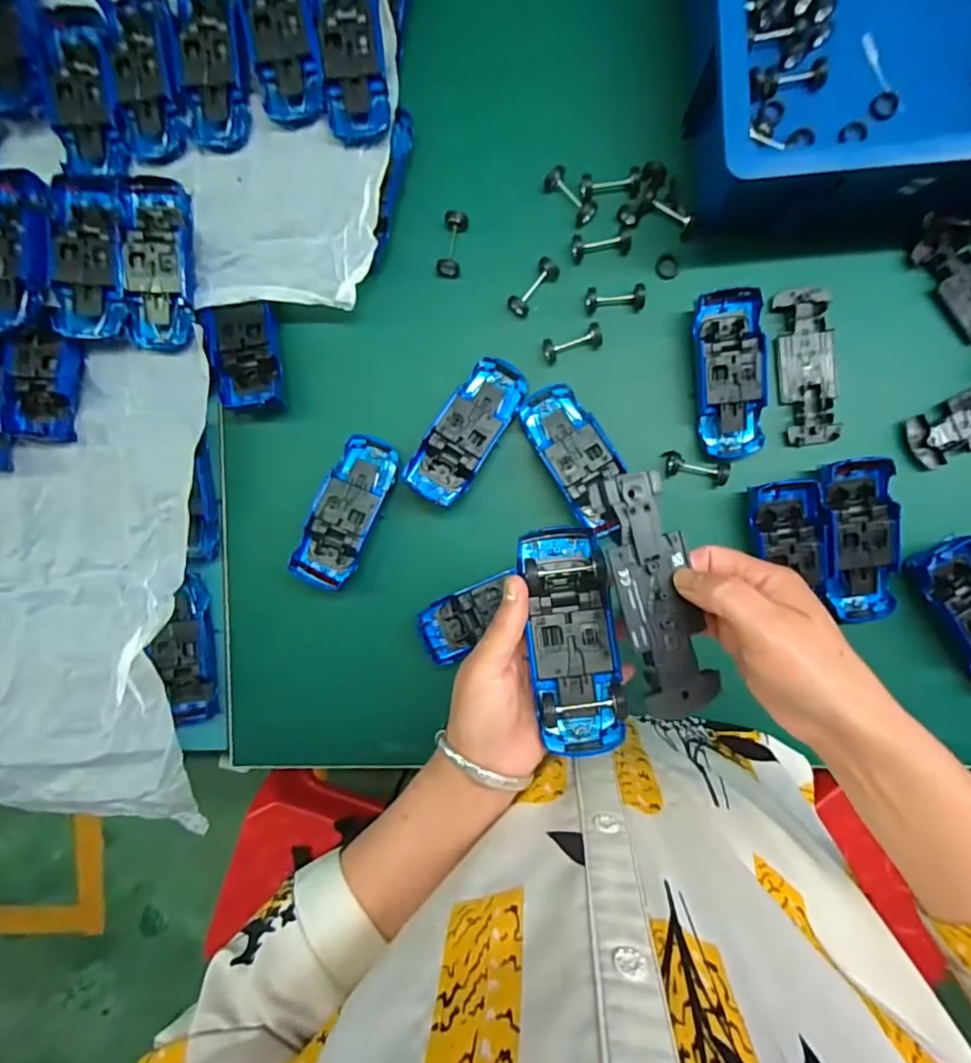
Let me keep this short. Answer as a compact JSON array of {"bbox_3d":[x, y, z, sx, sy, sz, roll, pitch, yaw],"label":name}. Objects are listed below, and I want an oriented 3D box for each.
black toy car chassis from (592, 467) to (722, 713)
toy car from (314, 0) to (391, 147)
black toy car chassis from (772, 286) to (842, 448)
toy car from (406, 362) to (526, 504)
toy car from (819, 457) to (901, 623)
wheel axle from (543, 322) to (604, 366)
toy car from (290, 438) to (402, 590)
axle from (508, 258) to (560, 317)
[{"bbox_3d":[0.090,0.032,0.295,0.041,0.014,0.127,-15,89,0],"label":"black toy car chassis"},{"bbox_3d":[-0.105,-0.381,0.442,0.049,0.025,0.139,-6,89,0],"label":"toy car"},{"bbox_3d":[0.265,-0.134,0.458,0.045,0.009,0.125,-5,89,0],"label":"black toy car chassis"},{"bbox_3d":[-0.015,-0.082,0.467,0.050,0.033,0.128,33,90,1],"label":"toy car"},{"bbox_3d":[0.293,0.008,0.445,0.057,0.030,0.127,-6,89,0],"label":"toy car"},{"bbox_3d":[0.072,-0.156,0.467,0.048,0.021,0.019,-18,89,0],"label":"wheel axle"},{"bbox_3d":[-0.115,-0.017,0.478,0.051,0.046,0.128,22,90,1],"label":"toy car"},{"bbox_3d":[0.040,-0.203,0.468,0.018,0.017,0.048,41,90,1],"label":"axle"}]

